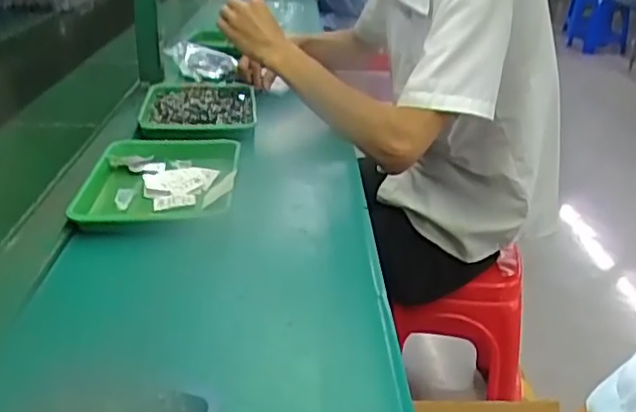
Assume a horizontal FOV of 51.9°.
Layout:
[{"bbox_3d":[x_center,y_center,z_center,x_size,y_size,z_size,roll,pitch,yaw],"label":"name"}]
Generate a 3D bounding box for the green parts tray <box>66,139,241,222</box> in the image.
[{"bbox_3d":[-0.177,-0.030,0.748,0.165,0.031,0.221,0,25,-4],"label":"green parts tray"}]

